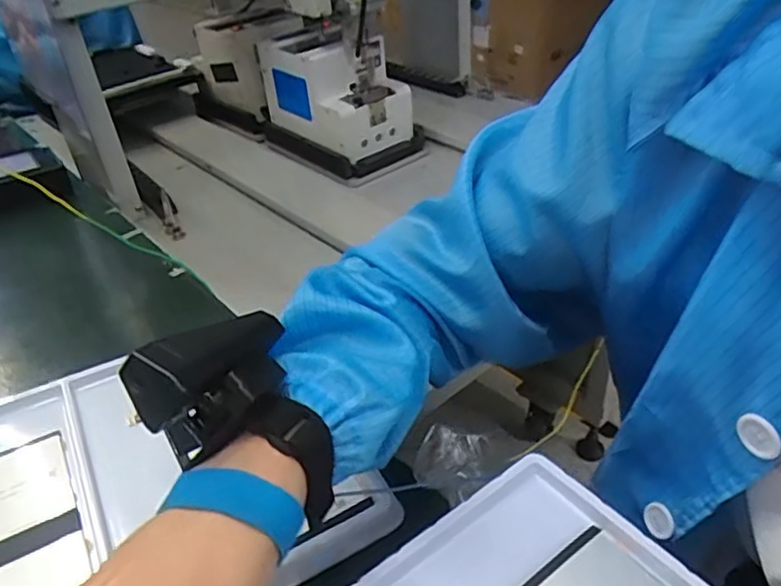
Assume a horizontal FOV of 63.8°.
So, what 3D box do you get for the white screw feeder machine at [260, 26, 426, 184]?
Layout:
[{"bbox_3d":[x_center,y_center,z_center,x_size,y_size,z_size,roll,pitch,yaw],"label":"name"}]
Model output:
[{"bbox_3d":[-0.077,-0.285,0.899,0.144,0.151,0.213,-26,40,-24],"label":"white screw feeder machine"}]

